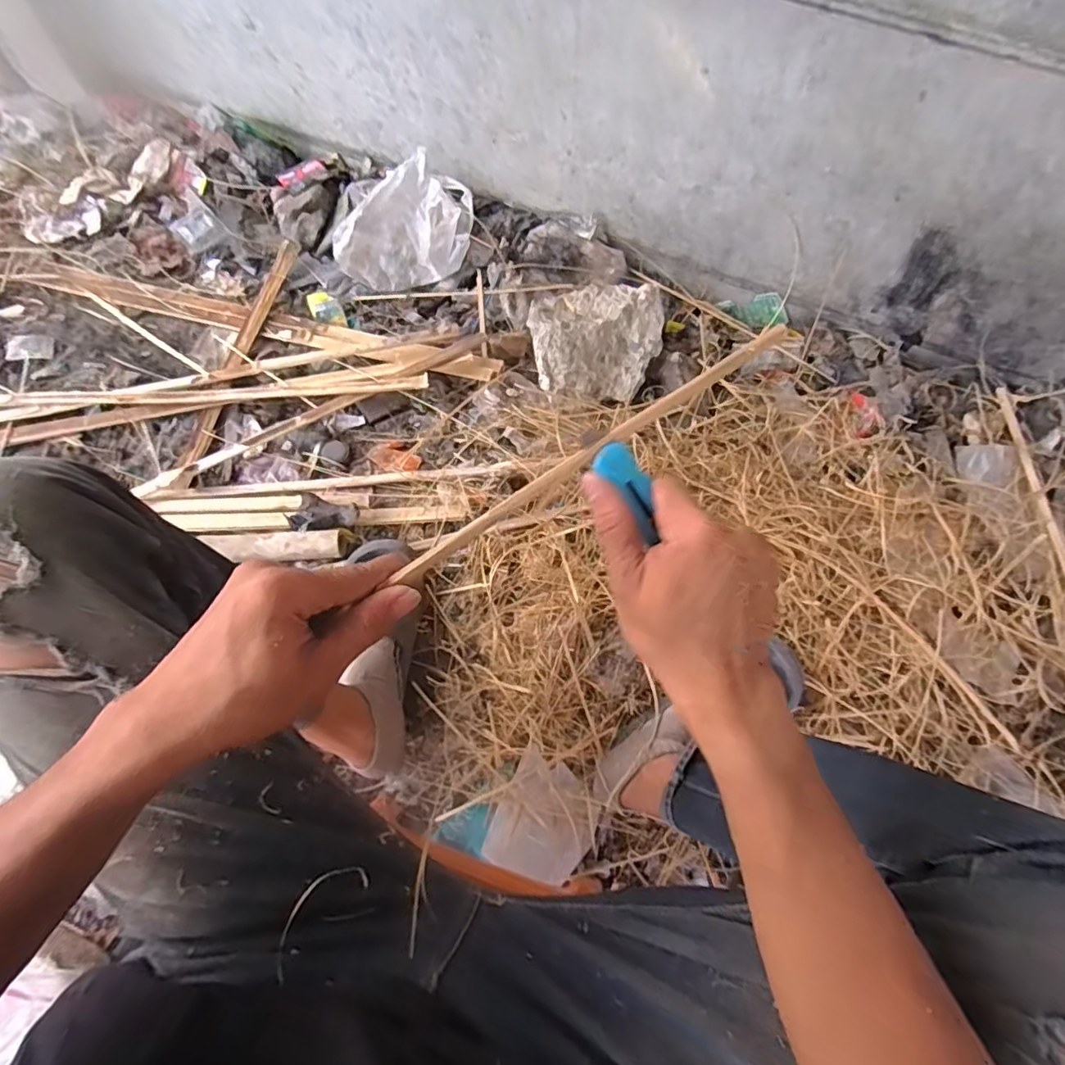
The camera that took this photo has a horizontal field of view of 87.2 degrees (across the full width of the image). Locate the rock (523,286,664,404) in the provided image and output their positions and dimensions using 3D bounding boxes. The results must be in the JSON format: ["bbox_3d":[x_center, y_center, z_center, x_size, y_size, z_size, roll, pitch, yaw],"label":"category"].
[{"bbox_3d":[0.104,-0.323,0.930,0.213,0.079,0.186,7,70,1],"label":"rock"}]

